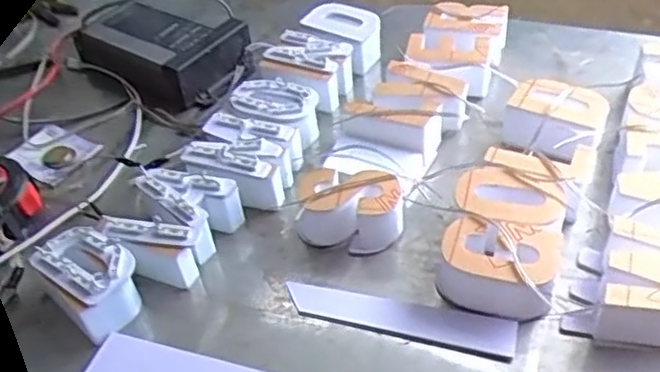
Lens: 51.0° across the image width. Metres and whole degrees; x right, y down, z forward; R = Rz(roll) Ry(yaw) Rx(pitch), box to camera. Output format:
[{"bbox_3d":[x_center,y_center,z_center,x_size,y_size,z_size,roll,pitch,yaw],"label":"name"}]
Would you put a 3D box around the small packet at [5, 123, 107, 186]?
[{"bbox_3d":[-0.277,-0.033,0.692,0.078,0.009,0.065,23,54,22],"label":"small packet"}]

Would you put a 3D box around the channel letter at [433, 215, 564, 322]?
[{"bbox_3d":[0.125,0.062,0.520,0.086,0.046,0.065,11,46,17],"label":"channel letter"}]

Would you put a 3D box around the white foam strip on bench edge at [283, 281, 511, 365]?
[{"bbox_3d":[0.051,0.101,0.524,0.171,0.008,0.034,9,46,15],"label":"white foam strip on bench edge"}]

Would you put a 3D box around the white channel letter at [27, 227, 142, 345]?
[{"bbox_3d":[-0.186,0.074,0.544,0.056,0.053,0.079,-35,51,-27],"label":"white channel letter"}]

